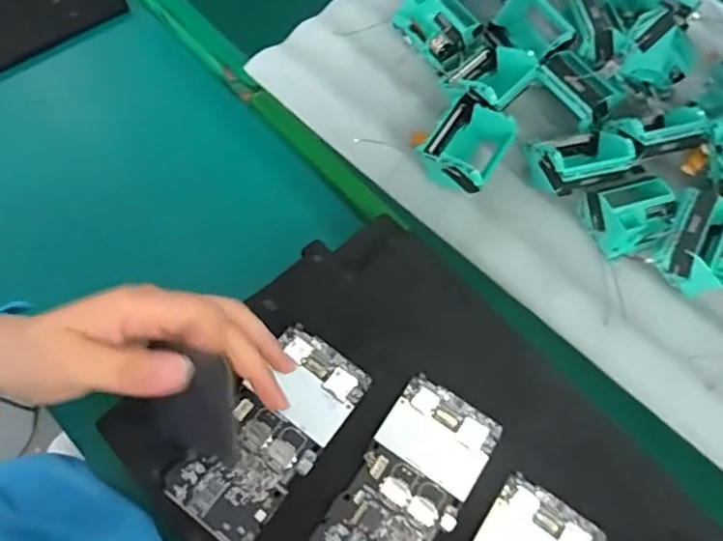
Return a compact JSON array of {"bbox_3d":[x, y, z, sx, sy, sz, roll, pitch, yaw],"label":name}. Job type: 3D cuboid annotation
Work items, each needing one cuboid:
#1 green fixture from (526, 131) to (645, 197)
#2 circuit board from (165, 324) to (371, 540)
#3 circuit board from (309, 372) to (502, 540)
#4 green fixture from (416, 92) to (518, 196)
[{"bbox_3d":[0.181,-0.090,0.479,0.077,0.053,0.056,-13,68,-12],"label":"green fixture"},{"bbox_3d":[-0.056,0.100,0.353,0.062,0.011,0.128,36,69,14],"label":"circuit board"},{"bbox_3d":[0.029,0.133,0.350,0.065,0.006,0.129,32,69,13],"label":"circuit board"},{"bbox_3d":[0.087,-0.101,0.481,0.062,0.046,0.074,36,67,10],"label":"green fixture"}]

